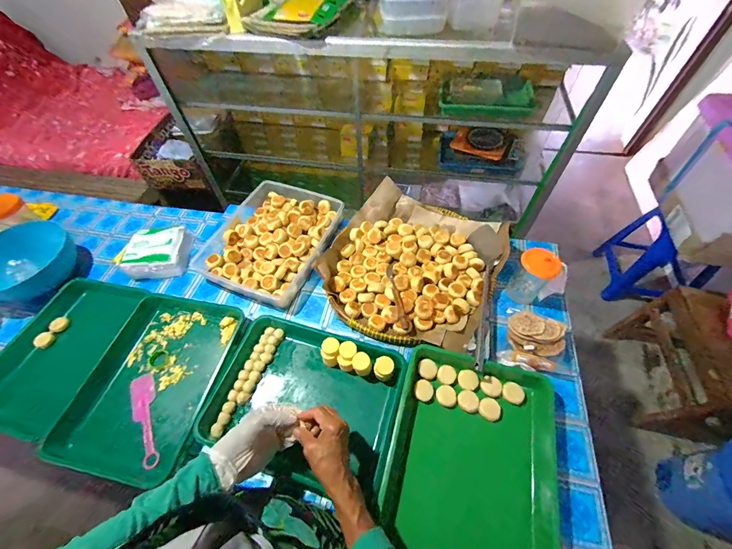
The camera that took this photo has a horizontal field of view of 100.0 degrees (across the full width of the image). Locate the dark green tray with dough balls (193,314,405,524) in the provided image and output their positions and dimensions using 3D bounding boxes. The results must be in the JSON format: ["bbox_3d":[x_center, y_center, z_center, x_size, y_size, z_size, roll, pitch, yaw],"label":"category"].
[{"bbox_3d":[-0.118,0.246,0.620,0.359,0.062,0.284,13,57,12],"label":"dark green tray with dough balls"}]

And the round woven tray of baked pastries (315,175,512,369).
[{"bbox_3d":[0.111,-0.034,0.790,0.428,0.081,0.428,17,57,14],"label":"round woven tray of baked pastries"}]

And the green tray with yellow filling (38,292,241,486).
[{"bbox_3d":[-0.450,0.219,0.667,0.281,0.035,0.374,10,56,10],"label":"green tray with yellow filling"}]

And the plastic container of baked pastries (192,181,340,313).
[{"bbox_3d":[-0.253,-0.108,0.863,0.289,0.057,0.375,19,58,15],"label":"plastic container of baked pastries"}]

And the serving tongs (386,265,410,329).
[{"bbox_3d":[0.075,0.050,0.728,0.022,0.023,0.175,-9,55,-4],"label":"serving tongs"}]

